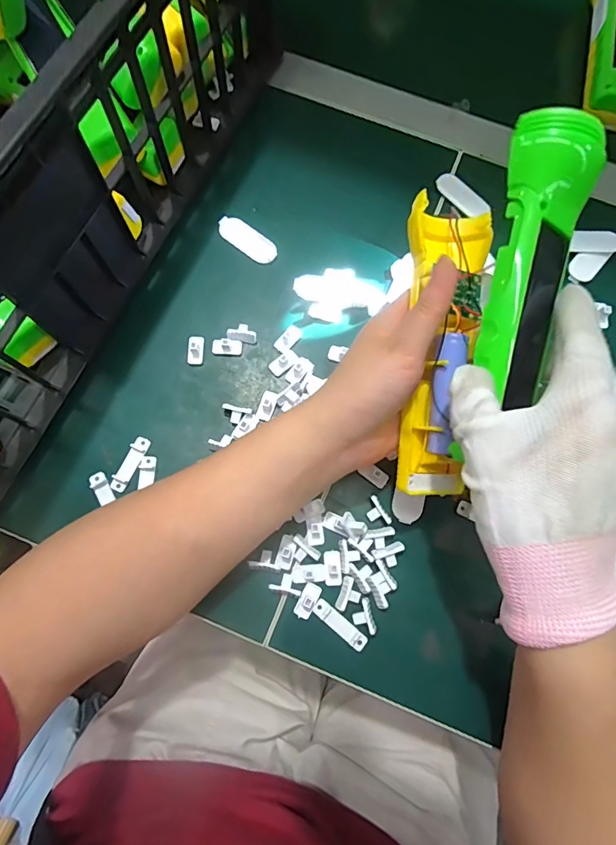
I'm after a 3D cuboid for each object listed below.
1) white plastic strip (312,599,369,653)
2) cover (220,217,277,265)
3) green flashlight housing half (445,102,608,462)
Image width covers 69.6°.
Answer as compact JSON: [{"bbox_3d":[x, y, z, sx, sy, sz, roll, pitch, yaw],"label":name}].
[{"bbox_3d":[0.020,0.121,0.264,0.037,0.004,0.010,39,77,8],"label":"white plastic strip"},{"bbox_3d":[-0.046,-0.137,0.333,0.048,0.004,0.020,36,76,8],"label":"cover"},{"bbox_3d":[0.108,-0.076,0.210,0.041,0.019,0.132,11,94,1],"label":"green flashlight housing half"}]

